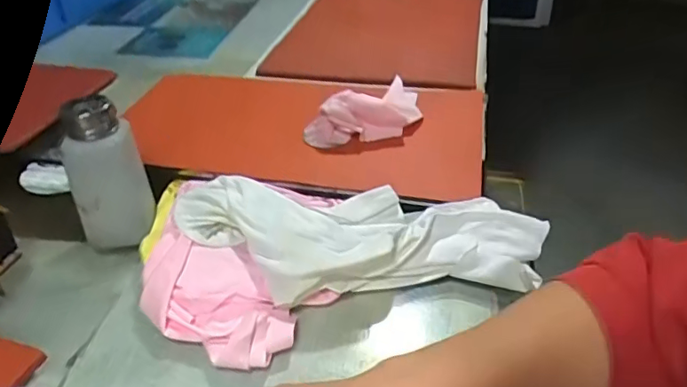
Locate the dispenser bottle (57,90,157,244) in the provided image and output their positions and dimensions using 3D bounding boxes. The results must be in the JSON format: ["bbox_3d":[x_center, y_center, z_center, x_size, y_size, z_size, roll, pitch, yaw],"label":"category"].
[{"bbox_3d":[-0.194,-0.010,0.450,0.053,0.132,0.050,-8,35,-10],"label":"dispenser bottle"}]

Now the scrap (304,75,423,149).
[{"bbox_3d":[0.020,-0.080,0.542,0.118,0.064,0.042,-3,35,-3],"label":"scrap"}]

